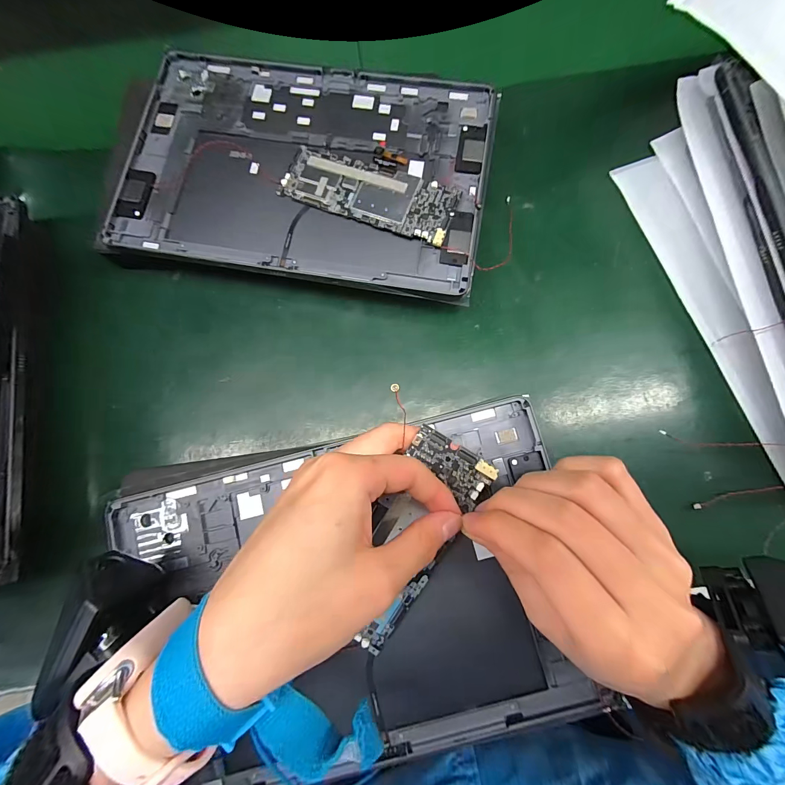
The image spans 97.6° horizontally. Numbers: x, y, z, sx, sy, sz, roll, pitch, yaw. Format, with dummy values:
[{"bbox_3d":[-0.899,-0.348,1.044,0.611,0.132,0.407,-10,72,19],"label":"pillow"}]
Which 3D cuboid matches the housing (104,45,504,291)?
[{"bbox_3d":[-0.061,-0.164,0.247,0.254,0.009,0.165,9,80,3],"label":"housing"}]

